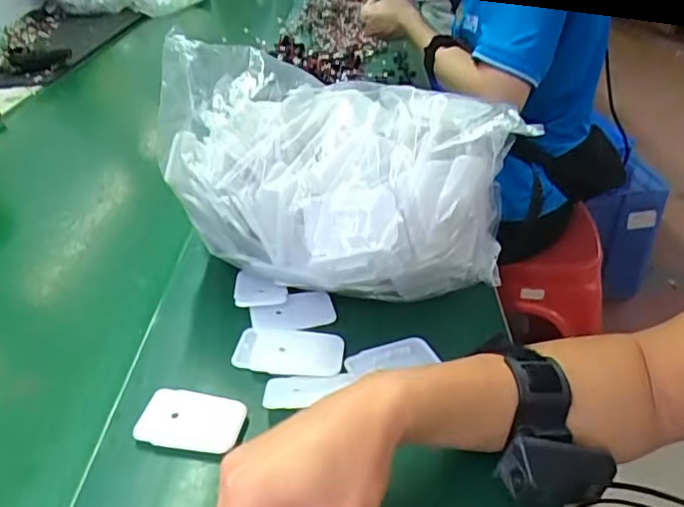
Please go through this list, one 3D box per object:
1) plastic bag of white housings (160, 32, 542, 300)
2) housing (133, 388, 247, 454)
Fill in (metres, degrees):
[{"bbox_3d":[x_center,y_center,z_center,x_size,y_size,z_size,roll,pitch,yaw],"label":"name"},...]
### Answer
[{"bbox_3d":[0.000,-0.055,0.464,0.266,0.189,0.164,-7,35,-8],"label":"plastic bag of white housings"},{"bbox_3d":[-0.100,0.114,0.389,0.067,0.015,0.043,5,35,9],"label":"housing"}]

